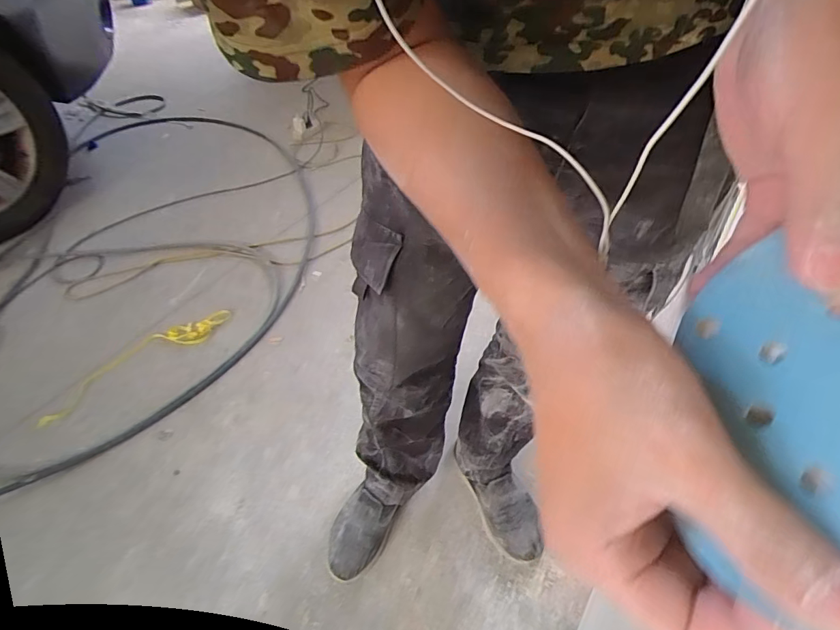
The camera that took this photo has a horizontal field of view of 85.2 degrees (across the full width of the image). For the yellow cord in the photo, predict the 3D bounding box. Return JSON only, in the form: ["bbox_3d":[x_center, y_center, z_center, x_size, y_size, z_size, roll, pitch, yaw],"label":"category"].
[{"bbox_3d":[-0.751,0.110,1.219,0.499,0.026,0.120,-28,53,-17],"label":"yellow cord"}]

